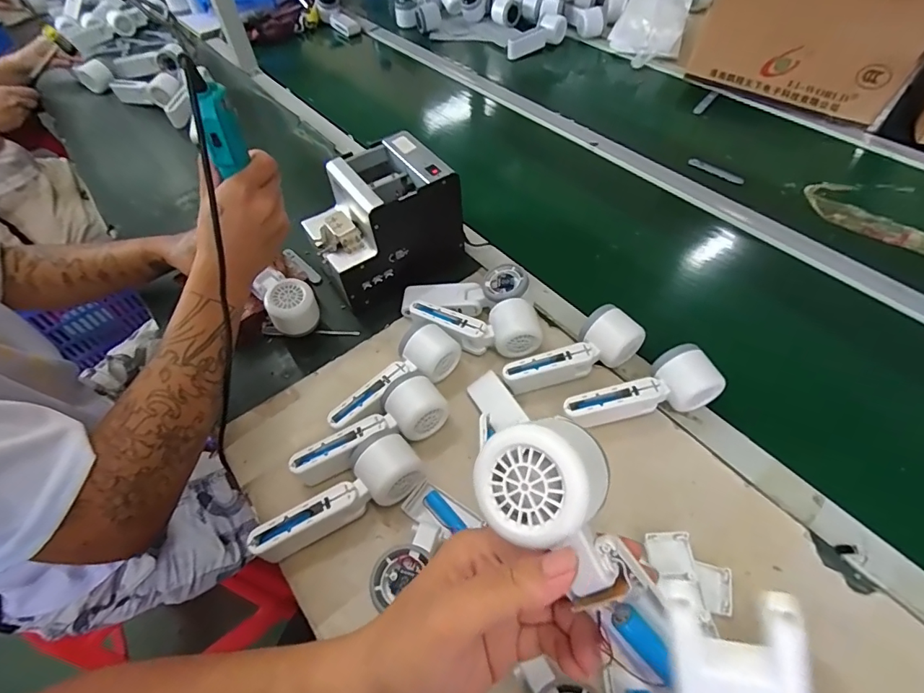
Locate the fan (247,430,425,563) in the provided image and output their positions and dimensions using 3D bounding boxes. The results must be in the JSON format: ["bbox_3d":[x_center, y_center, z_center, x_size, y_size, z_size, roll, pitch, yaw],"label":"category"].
[{"bbox_3d":[-0.117,0.148,0.448,0.161,0.052,0.058,-34,59,-21],"label":"fan"}]

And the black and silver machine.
[{"bbox_3d":[-0.108,-0.167,0.623,0.176,0.136,0.135,-30,57,-19],"label":"black and silver machine"}]

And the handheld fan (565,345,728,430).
[{"bbox_3d":[0.190,0.051,0.501,0.159,0.050,0.058,-16,54,-9],"label":"handheld fan"}]

